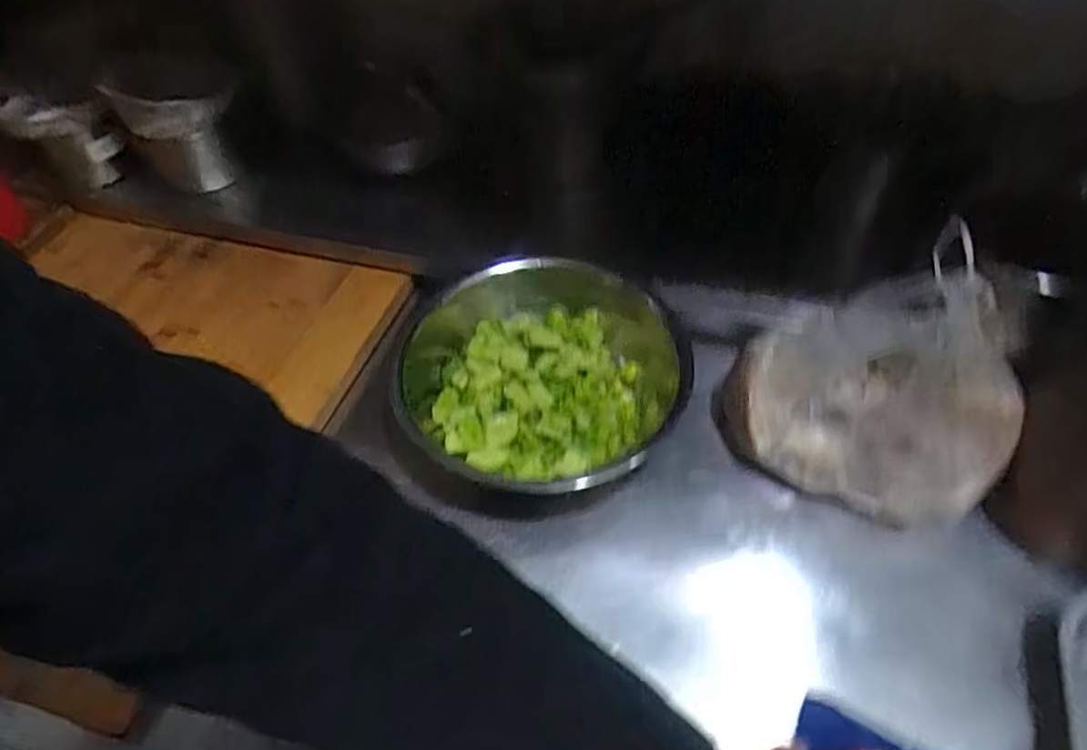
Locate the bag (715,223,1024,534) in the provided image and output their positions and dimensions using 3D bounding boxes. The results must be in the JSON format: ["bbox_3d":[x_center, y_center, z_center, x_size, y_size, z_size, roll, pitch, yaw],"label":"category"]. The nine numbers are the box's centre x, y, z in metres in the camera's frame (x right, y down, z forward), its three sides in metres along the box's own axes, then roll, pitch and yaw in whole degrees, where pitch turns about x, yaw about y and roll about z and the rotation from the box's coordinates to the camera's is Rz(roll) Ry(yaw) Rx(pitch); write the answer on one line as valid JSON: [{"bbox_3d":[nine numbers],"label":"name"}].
[{"bbox_3d":[0.266,0.001,0.550,0.213,0.171,0.134,17,52,15],"label":"bag"}]

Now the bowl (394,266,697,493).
[{"bbox_3d":[-0.007,0.005,0.648,0.243,0.107,0.247,0,50,1],"label":"bowl"}]

